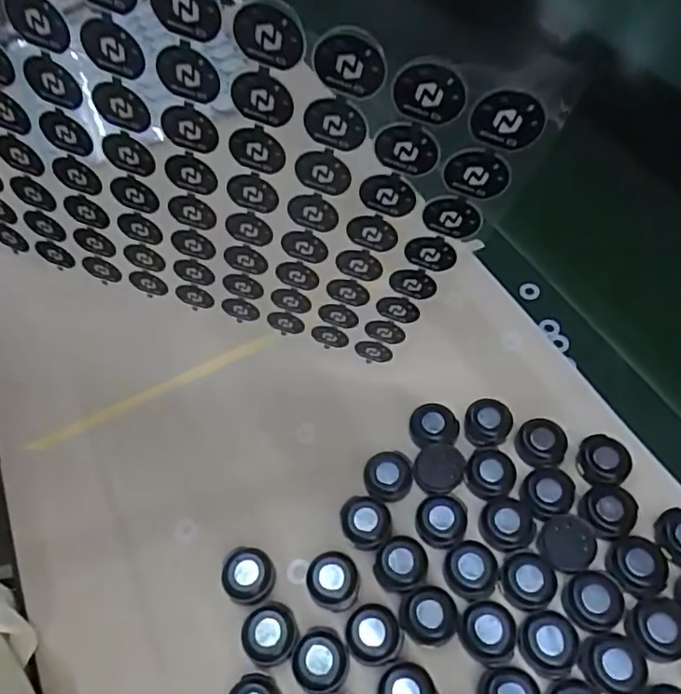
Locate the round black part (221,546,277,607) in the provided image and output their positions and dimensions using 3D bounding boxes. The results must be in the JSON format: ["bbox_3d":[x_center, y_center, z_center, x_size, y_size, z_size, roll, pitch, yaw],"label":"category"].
[{"bbox_3d":[-0.052,0.129,0.337,0.028,0.008,0.030,-3,56,5],"label":"round black part"}]

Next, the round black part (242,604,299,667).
[{"bbox_3d":[-0.038,0.152,0.318,0.029,0.010,0.030,-3,56,5],"label":"round black part"}]

